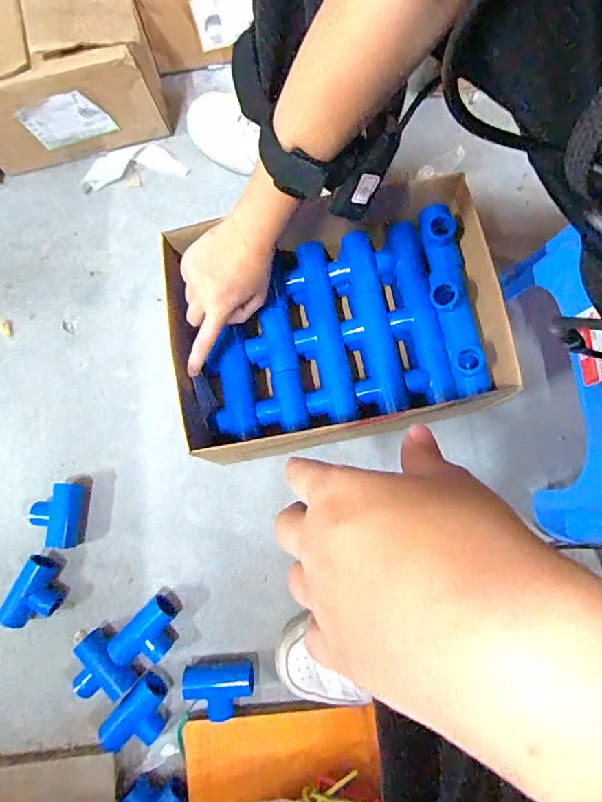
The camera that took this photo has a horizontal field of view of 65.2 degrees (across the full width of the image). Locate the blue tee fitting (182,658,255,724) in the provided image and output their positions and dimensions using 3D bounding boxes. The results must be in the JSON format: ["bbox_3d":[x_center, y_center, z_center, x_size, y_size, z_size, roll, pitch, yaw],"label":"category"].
[{"bbox_3d":[-0.082,0.290,0.470,0.067,0.024,0.046,-4,79,0],"label":"blue tee fitting"}]

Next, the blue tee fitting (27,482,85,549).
[{"bbox_3d":[-0.267,0.125,0.516,0.050,0.025,0.068,-3,79,0],"label":"blue tee fitting"}]

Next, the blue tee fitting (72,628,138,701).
[{"bbox_3d":[-0.208,0.278,0.484,0.067,0.026,0.054,41,82,7],"label":"blue tee fitting"}]

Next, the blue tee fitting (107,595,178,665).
[{"bbox_3d":[-0.158,0.244,0.489,0.072,0.028,0.048,-44,82,-7],"label":"blue tee fitting"}]

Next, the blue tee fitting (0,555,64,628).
[{"bbox_3d":[-0.281,0.206,0.499,0.048,0.027,0.070,23,81,5],"label":"blue tee fitting"}]

